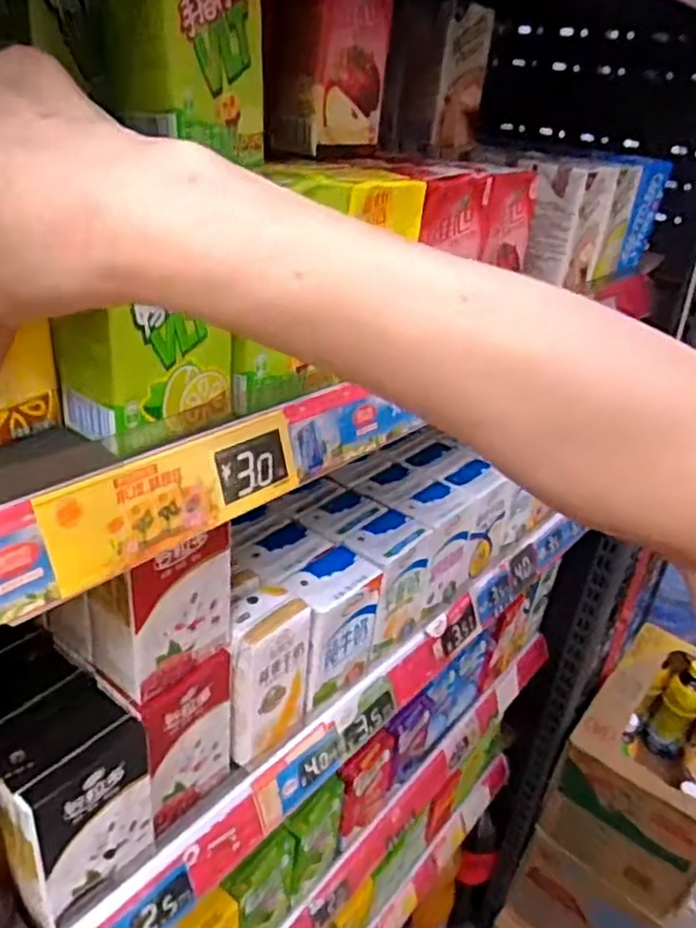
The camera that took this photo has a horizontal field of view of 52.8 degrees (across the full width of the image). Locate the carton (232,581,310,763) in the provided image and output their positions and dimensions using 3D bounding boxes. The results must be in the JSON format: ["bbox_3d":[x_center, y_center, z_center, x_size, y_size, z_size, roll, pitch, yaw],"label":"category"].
[{"bbox_3d":[-0.055,0.131,0.448,0.040,0.097,0.059,26,35,30],"label":"carton"}]

